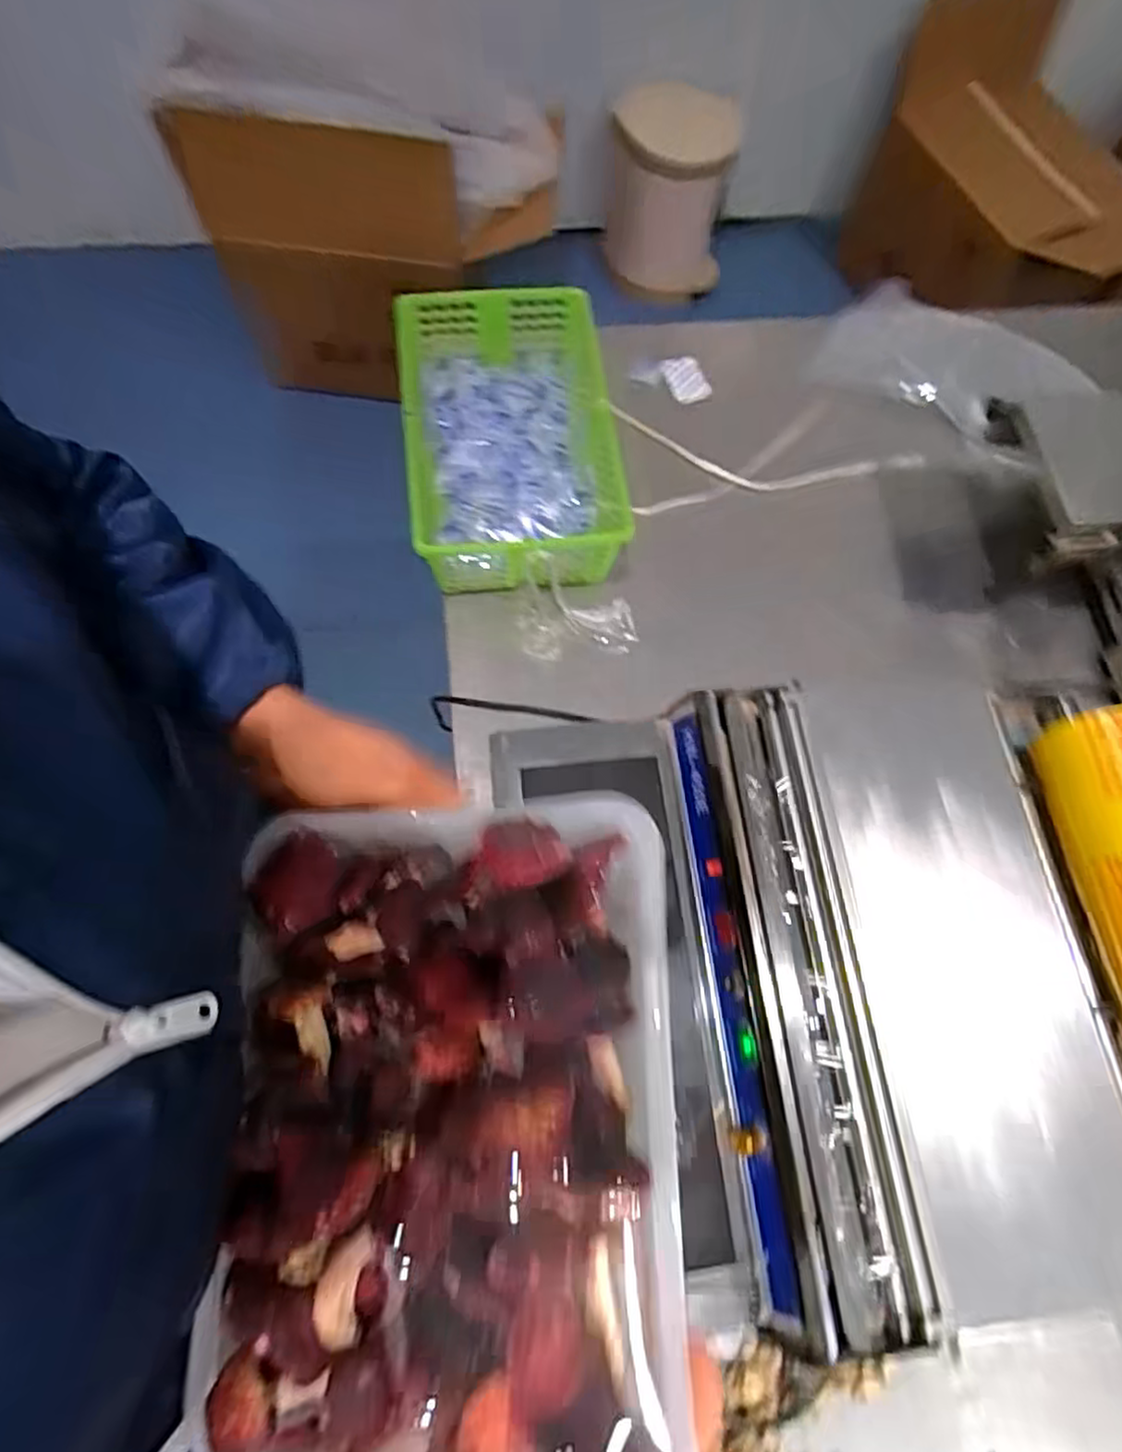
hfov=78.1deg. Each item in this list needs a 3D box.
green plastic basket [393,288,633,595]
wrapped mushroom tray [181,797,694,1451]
[{"bbox_3d":[-0.055,-0.314,0.757,0.215,0.117,0.343,-5,70,-3],"label":"green plastic basket"},{"bbox_3d":[-0.050,0.157,0.287,0.188,0.058,0.246,0,70,-2],"label":"wrapped mushroom tray"}]

